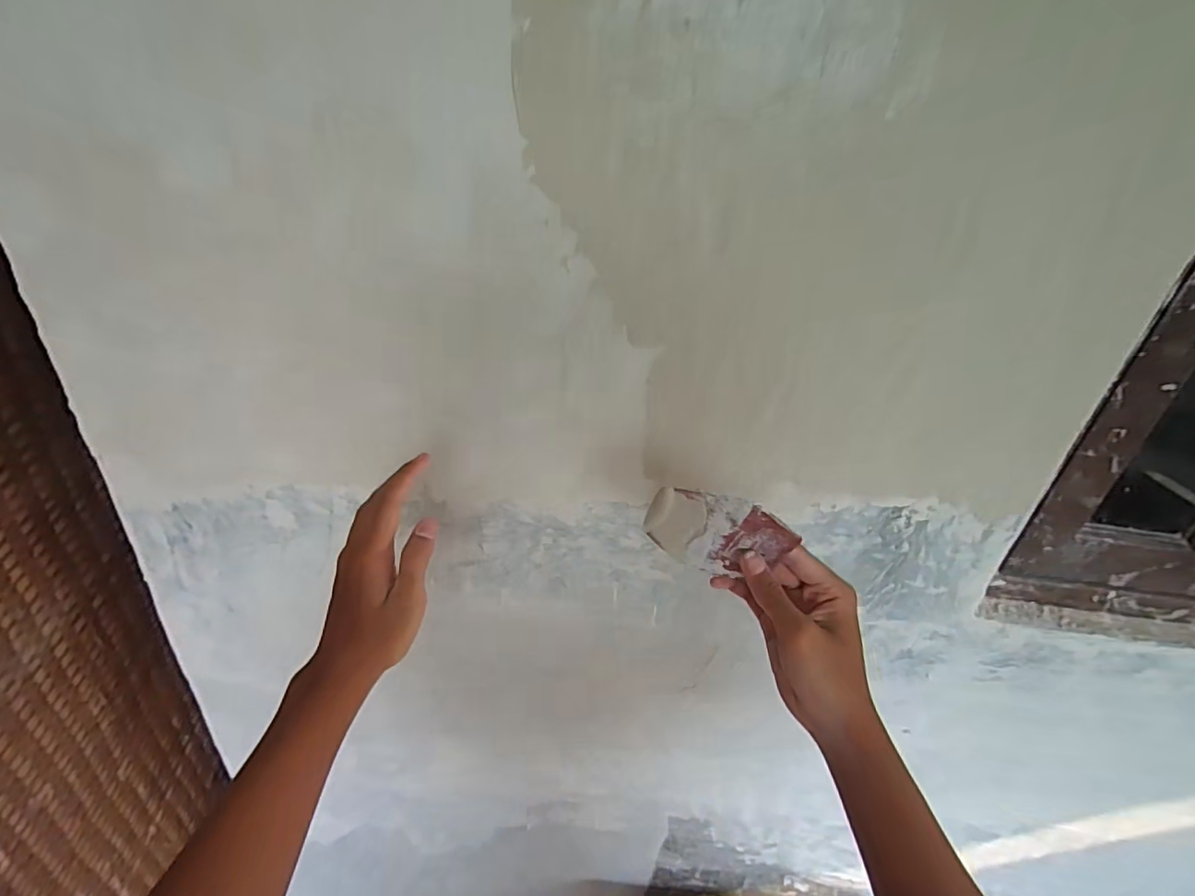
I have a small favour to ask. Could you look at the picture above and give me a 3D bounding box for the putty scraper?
[{"bbox_3d":[0.081,0.061,0.374,0.092,0.092,0.004,24,51,4],"label":"putty scraper"}]

